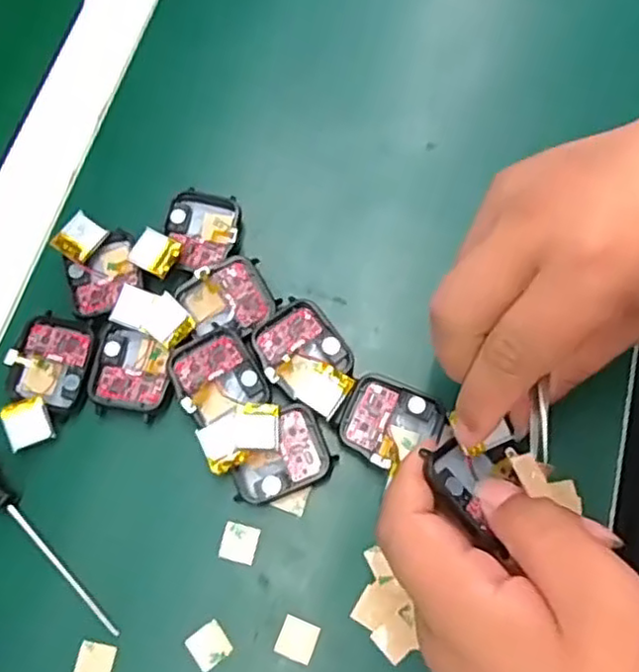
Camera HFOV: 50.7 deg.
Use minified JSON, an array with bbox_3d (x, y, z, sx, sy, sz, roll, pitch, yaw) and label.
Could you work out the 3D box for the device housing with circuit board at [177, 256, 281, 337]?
[{"bbox_3d":[-0.043,-0.018,0.323,0.041,0.014,0.034,-27,72,-8],"label":"device housing with circuit board"}]

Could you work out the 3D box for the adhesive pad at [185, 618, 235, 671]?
[{"bbox_3d":[-0.046,0.130,0.283,0.016,0.004,0.015,-35,74,-10],"label":"adhesive pad"}]

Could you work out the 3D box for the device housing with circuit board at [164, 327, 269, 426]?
[{"bbox_3d":[-0.047,0.019,0.310,0.037,0.010,0.039,-32,73,-9],"label":"device housing with circuit board"}]

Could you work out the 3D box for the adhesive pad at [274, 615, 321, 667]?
[{"bbox_3d":[-0.009,0.127,0.283,0.016,0.004,0.016,21,73,8],"label":"adhesive pad"}]

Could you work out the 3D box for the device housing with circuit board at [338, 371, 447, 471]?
[{"bbox_3d":[0.032,0.039,0.304,0.042,0.012,0.038,24,73,9],"label":"device housing with circuit board"}]

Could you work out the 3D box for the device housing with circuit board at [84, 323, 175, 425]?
[{"bbox_3d":[-0.087,0.016,0.316,0.037,0.012,0.042,7,71,4],"label":"device housing with circuit board"}]

